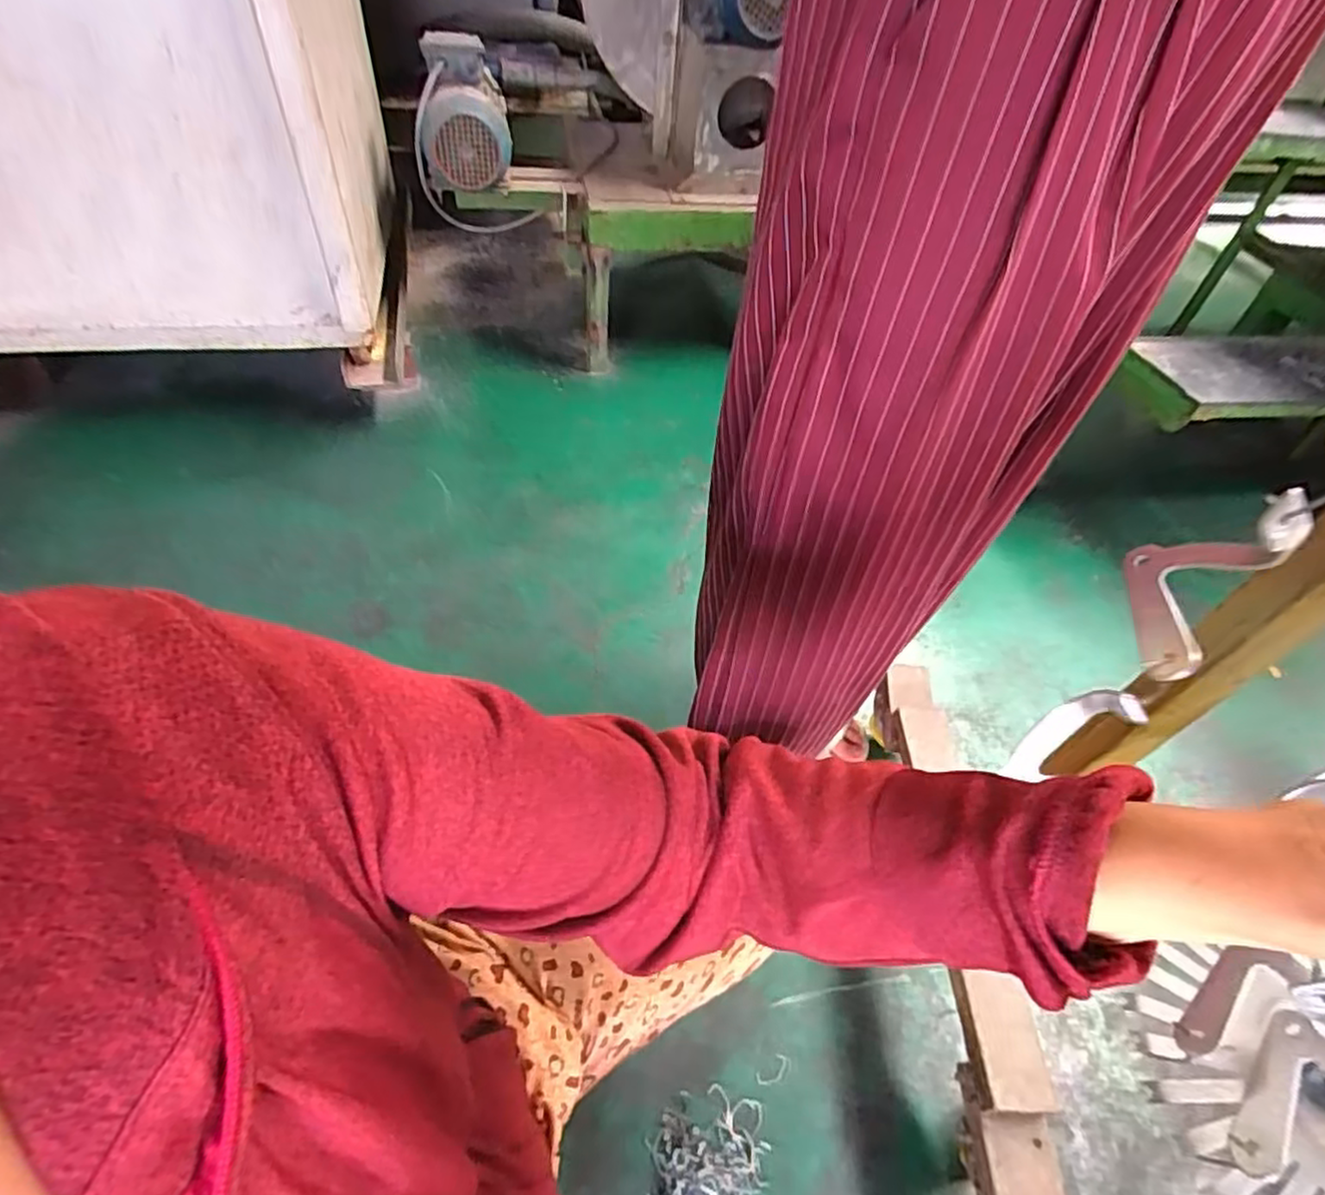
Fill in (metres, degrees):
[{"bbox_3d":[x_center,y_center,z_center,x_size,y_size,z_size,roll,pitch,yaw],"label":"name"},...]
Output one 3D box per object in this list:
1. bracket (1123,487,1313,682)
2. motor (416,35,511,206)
[{"bbox_3d":[0.246,-0.012,0.306,0.039,0.095,0.064,30,53,18],"label":"bracket"},{"bbox_3d":[-0.366,-0.869,1.223,0.164,0.212,0.179,-9,51,-14],"label":"motor"}]

